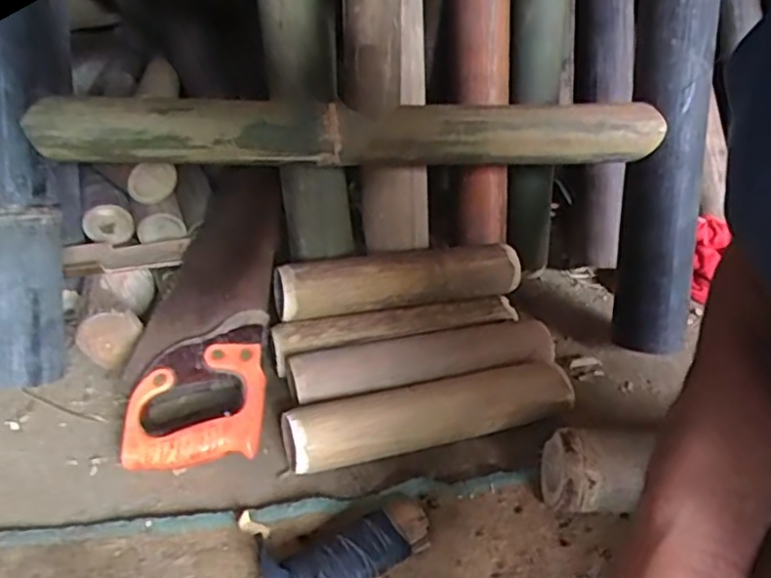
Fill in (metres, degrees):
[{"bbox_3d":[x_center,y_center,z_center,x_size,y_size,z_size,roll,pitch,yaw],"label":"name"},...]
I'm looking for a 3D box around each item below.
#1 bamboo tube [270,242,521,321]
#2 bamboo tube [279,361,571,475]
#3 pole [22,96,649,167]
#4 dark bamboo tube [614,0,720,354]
[{"bbox_3d":[0.014,-0.011,0.693,0.258,0.061,0.048,-6,33,-16],"label":"bamboo tube"},{"bbox_3d":[0.042,0.116,0.597,0.265,0.052,0.053,-8,33,-17],"label":"bamboo tube"},{"bbox_3d":[-0.015,-0.152,0.637,0.602,0.060,0.047,-2,32,-9],"label":"pole"},{"bbox_3d":[0.295,-0.182,0.680,0.078,0.493,0.060,1,11,-4],"label":"dark bamboo tube"}]

